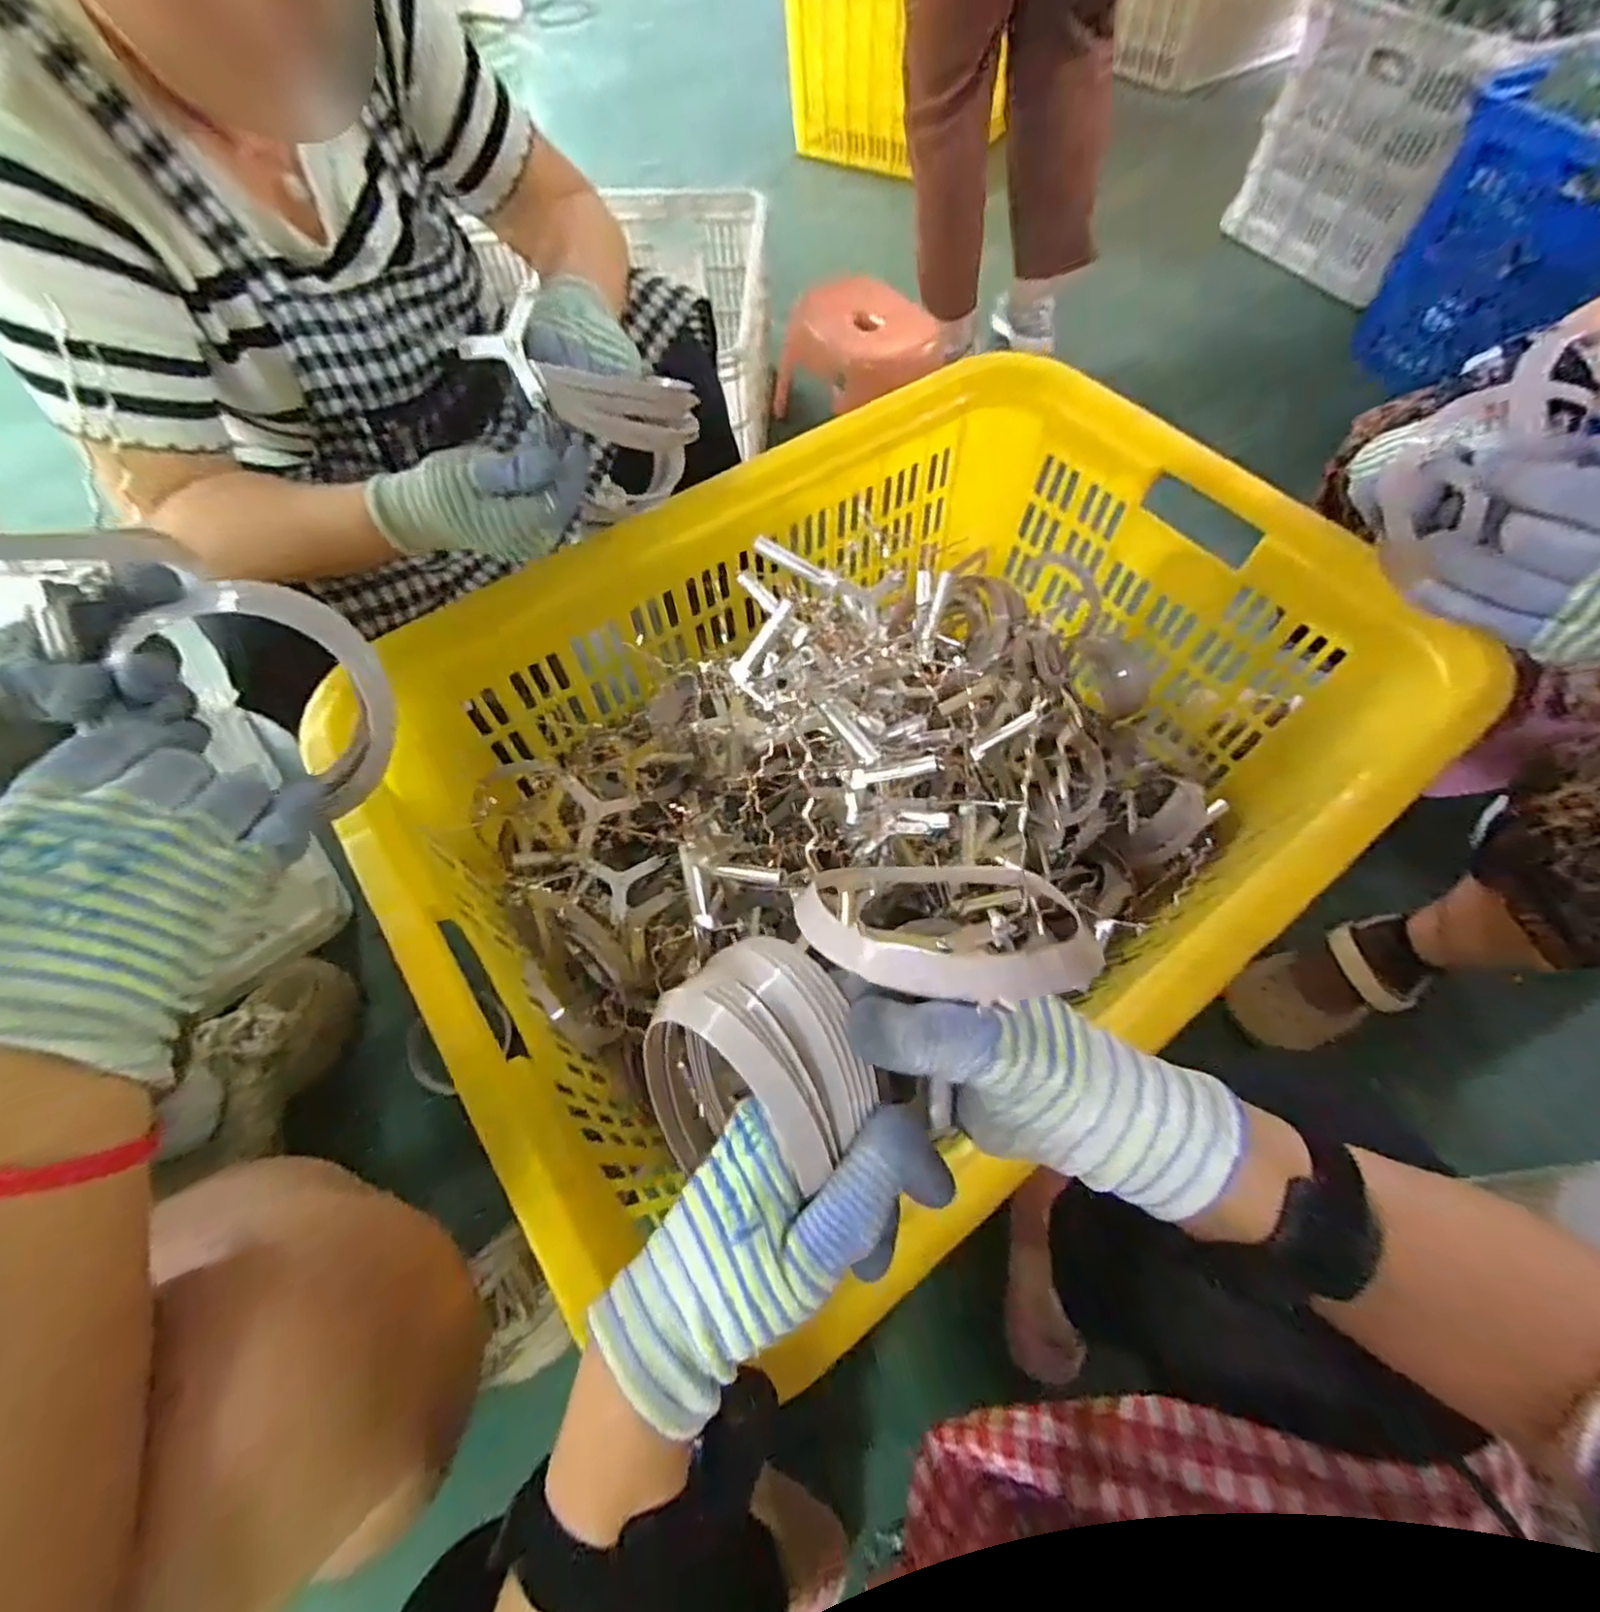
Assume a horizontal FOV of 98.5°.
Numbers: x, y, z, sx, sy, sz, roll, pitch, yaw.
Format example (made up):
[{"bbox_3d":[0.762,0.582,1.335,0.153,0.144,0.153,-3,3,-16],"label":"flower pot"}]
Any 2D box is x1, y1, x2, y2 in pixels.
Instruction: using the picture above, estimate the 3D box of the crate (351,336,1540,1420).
[{"bbox_3d":[0.096,-0.023,0.670,0.805,0.322,0.566,-32,66,-16],"label":"crate"}]

